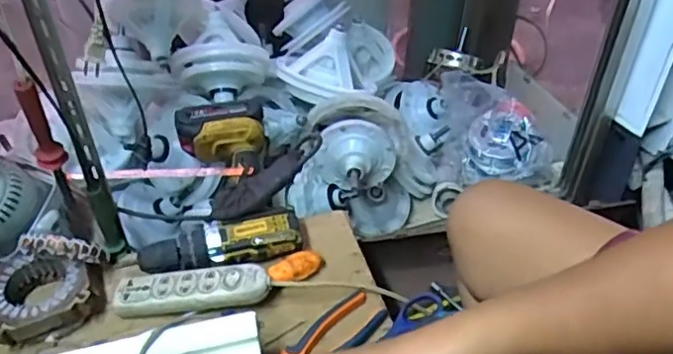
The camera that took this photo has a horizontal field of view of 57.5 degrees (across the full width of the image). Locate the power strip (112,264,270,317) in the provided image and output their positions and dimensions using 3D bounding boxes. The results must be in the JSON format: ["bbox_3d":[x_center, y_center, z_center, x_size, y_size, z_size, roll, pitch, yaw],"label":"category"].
[{"bbox_3d":[-0.165,0.126,0.697,0.173,0.032,0.049,-2,41,-2],"label":"power strip"}]

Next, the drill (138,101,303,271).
[{"bbox_3d":[-0.148,0.015,0.782,0.197,0.122,0.198,-8,42,-8],"label":"drill"}]

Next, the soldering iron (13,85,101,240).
[{"bbox_3d":[-0.302,-0.003,0.670,0.027,0.246,0.032,-23,46,-24],"label":"soldering iron"}]

